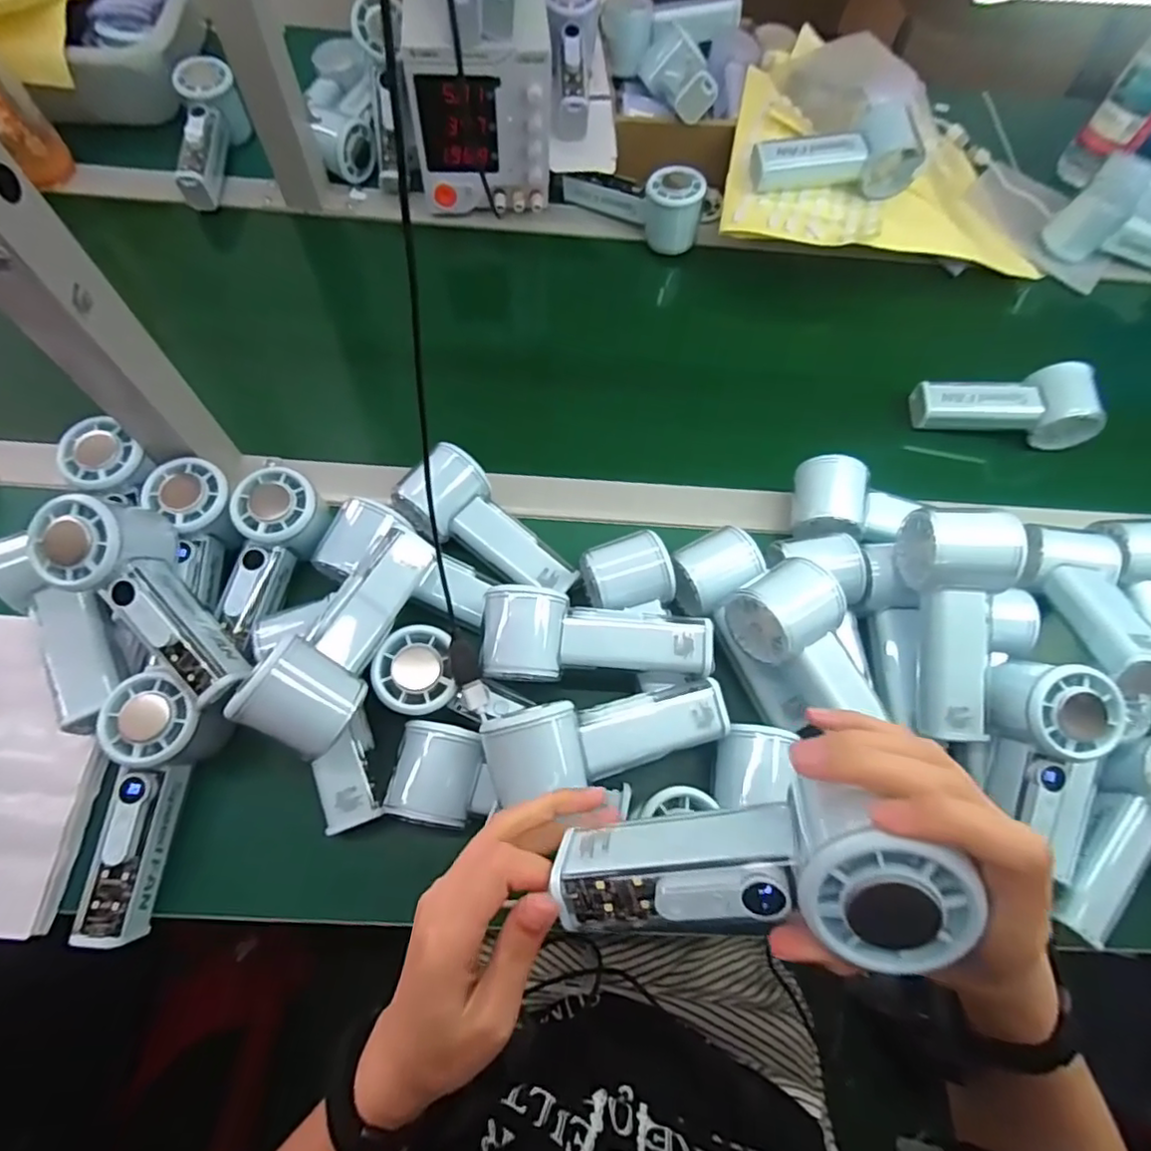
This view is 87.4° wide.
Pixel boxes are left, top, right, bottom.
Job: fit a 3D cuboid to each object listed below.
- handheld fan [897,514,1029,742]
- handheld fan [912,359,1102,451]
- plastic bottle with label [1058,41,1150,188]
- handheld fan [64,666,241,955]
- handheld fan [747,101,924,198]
[{"bbox_3d":[0.253,0.032,0.400,0.057,0.060,0.150,2,90,-2],"label":"handheld fan"},{"bbox_3d":[0.390,-0.160,0.545,0.144,0.047,0.064,9,66,1],"label":"handheld fan"},{"bbox_3d":[0.613,-0.511,0.668,0.064,0.146,0.051,36,69,12],"label":"plastic bottle with label"},{"bbox_3d":[-0.261,0.137,0.372,0.061,0.047,0.155,7,81,0],"label":"handheld fan"},{"bbox_3d":[0.245,-0.407,0.576,0.155,0.047,0.076,0,66,-3],"label":"handheld fan"}]

